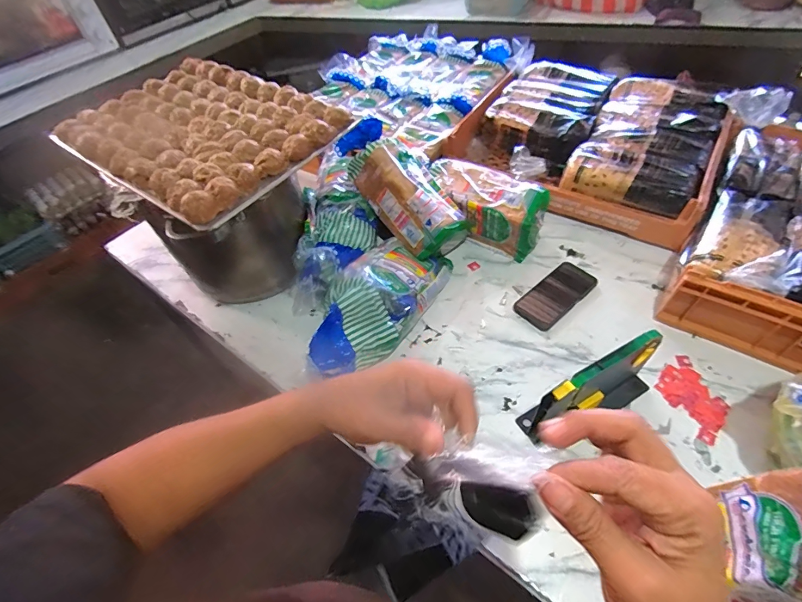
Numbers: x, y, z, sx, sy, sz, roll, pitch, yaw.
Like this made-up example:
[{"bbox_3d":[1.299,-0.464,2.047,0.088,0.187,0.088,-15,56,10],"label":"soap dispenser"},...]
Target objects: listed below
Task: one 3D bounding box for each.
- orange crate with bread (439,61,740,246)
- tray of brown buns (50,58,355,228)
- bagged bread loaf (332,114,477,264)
[{"bbox_3d":[0.467,-0.405,1.007,0.547,0.128,0.489,26,60,23],"label":"orange crate with bread"},{"bbox_3d":[-0.334,-0.294,0.679,0.447,0.040,0.326,30,61,25],"label":"tray of brown buns"},{"bbox_3d":[0.002,-0.236,0.835,0.137,0.115,0.320,-33,72,-20],"label":"bagged bread loaf"}]

